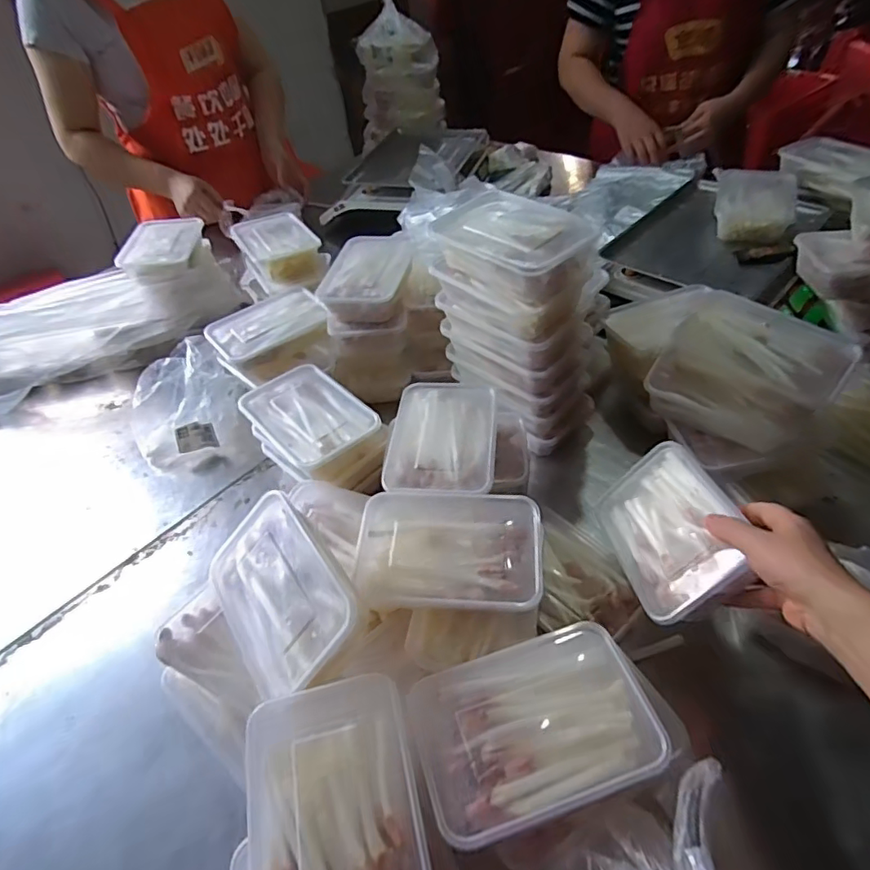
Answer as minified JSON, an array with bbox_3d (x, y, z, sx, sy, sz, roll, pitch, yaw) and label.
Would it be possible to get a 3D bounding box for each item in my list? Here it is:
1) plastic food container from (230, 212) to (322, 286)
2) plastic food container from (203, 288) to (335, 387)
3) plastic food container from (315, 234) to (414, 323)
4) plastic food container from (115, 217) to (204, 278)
[{"bbox_3d":[-0.247,-0.288,0.880,0.112,0.071,0.156,-27,49,-18],"label":"plastic food container"},{"bbox_3d":[-0.233,-0.134,0.796,0.158,0.071,0.125,-31,50,-21],"label":"plastic food container"},{"bbox_3d":[-0.090,-0.221,0.779,0.114,0.053,0.154,5,47,12],"label":"plastic food container"},{"bbox_3d":[-0.434,-0.299,0.878,0.110,0.039,0.135,-7,46,1],"label":"plastic food container"}]

